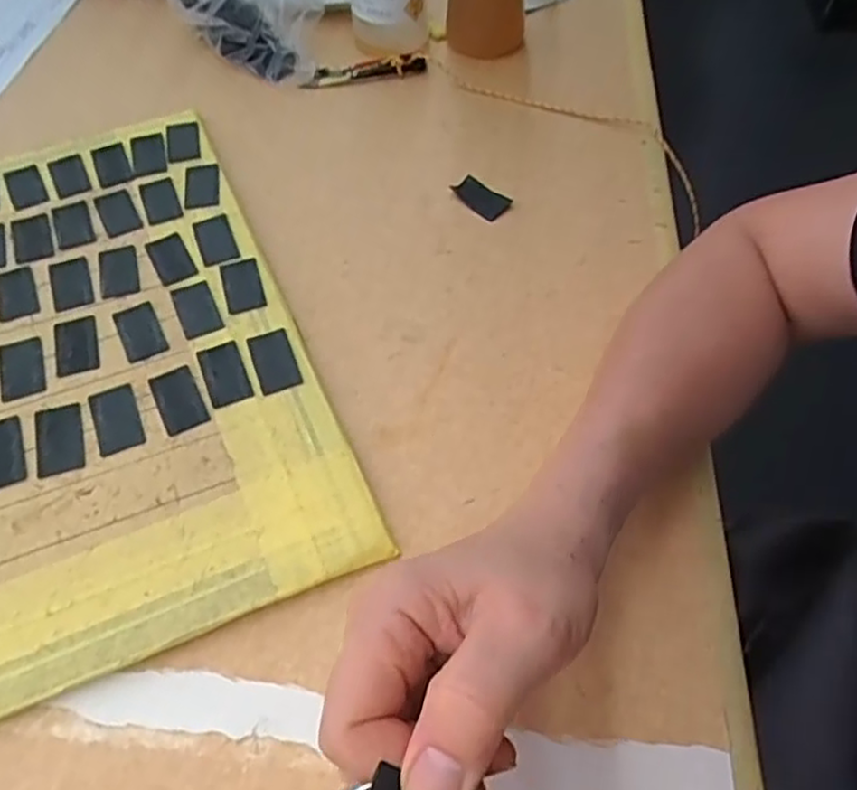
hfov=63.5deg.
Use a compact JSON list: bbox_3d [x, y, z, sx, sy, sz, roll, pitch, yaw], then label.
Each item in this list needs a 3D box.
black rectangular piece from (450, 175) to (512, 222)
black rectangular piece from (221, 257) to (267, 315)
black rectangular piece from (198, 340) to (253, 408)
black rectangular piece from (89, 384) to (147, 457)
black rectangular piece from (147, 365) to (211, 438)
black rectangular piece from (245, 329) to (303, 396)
[{"bbox_3d":[0.038,-0.139,0.488,0.025,0.006,0.042,-40,67,-16],"label":"black rectangular piece"},{"bbox_3d":[-0.116,-0.069,0.433,0.024,0.004,0.042,-16,56,-6],"label":"black rectangular piece"},{"bbox_3d":[-0.116,-0.014,0.394,0.022,0.004,0.042,-19,58,-14],"label":"black rectangular piece"},{"bbox_3d":[-0.171,0.012,0.378,0.023,0.004,0.042,-21,58,-14],"label":"black rectangular piece"},{"bbox_3d":[-0.139,0.002,0.386,0.023,0.004,0.042,-23,59,-16],"label":"black rectangular piece"},{"bbox_3d":[-0.089,-0.020,0.398,0.023,0.004,0.042,-17,57,-12],"label":"black rectangular piece"}]

